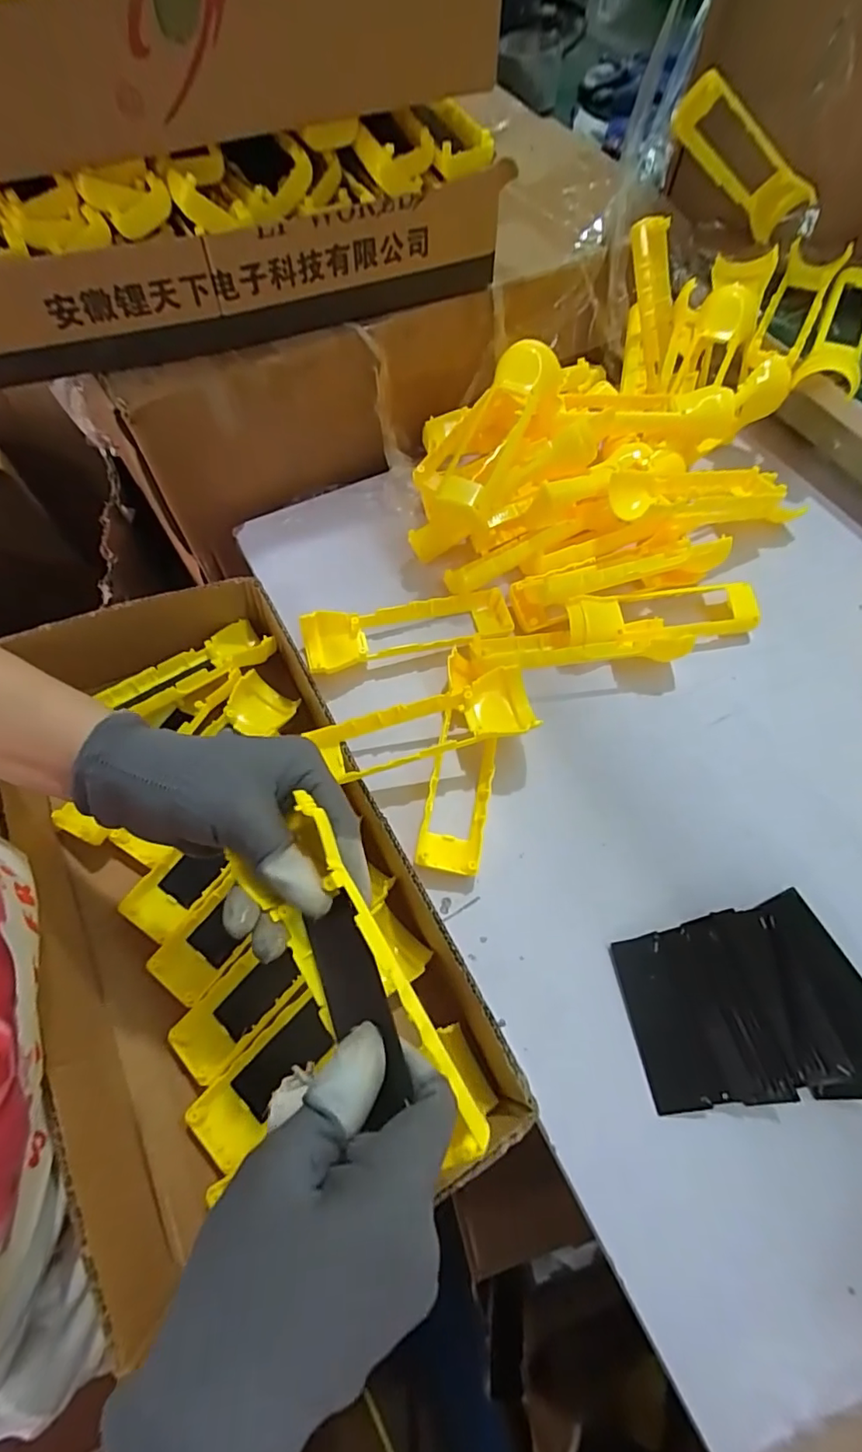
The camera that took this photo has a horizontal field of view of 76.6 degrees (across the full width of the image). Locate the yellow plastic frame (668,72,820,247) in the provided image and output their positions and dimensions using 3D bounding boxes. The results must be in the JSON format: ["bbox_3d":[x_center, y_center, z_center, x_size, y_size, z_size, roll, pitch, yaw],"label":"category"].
[{"bbox_3d":[0.290,-0.536,0.516,0.168,0.048,0.029,11,61,-29],"label":"yellow plastic frame"}]

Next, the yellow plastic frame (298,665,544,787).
[{"bbox_3d":[-0.006,0.003,0.382,0.150,0.041,0.048,-11,66,-8],"label":"yellow plastic frame"}]

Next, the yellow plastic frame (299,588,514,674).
[{"bbox_3d":[-0.017,-0.072,0.435,0.163,0.032,0.047,-11,66,-8],"label":"yellow plastic frame"}]

